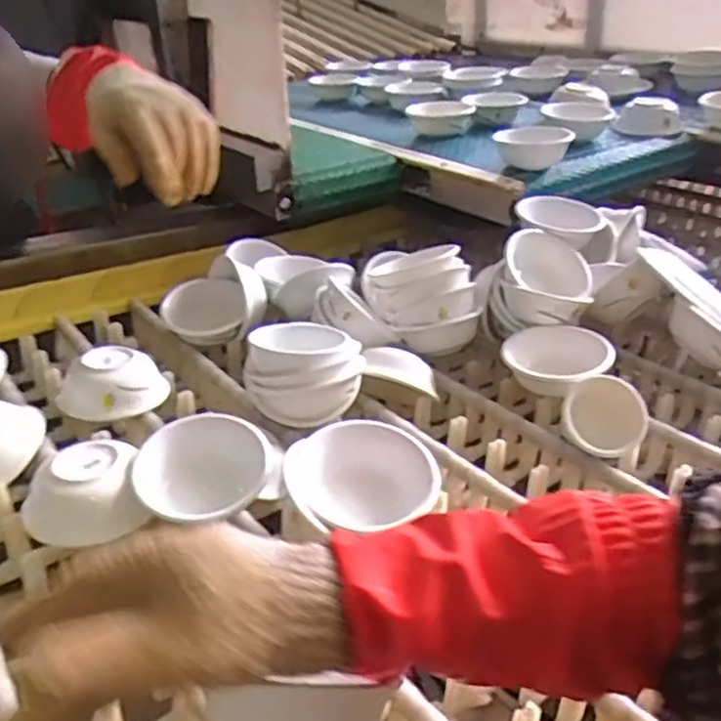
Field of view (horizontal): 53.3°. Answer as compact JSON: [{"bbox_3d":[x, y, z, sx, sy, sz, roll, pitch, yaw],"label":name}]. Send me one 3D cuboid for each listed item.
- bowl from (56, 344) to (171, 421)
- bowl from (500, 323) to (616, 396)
[{"bbox_3d":[-0.264,0.027,0.770,0.106,0.061,0.106,-14,32,-17],"label":"bowl"},{"bbox_3d":[0.218,-0.002,0.801,0.114,0.037,0.113,-2,31,1],"label":"bowl"}]

